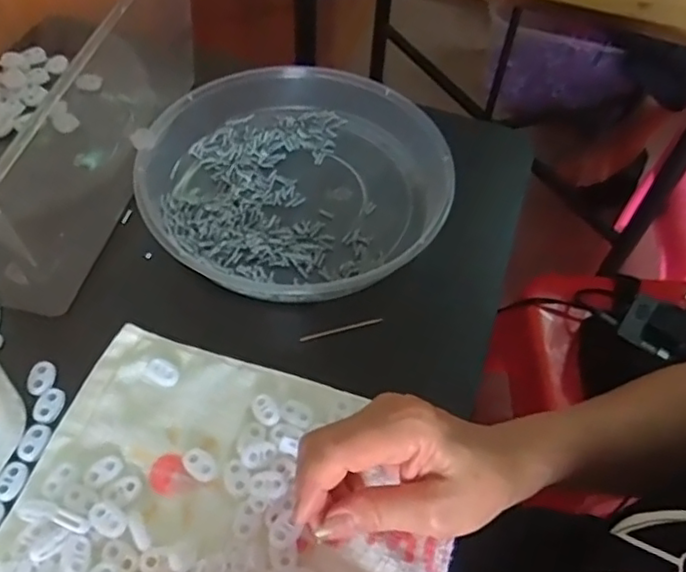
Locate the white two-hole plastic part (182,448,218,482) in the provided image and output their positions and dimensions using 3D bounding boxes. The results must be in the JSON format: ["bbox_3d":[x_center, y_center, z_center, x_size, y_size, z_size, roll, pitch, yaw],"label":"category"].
[{"bbox_3d":[-0.084,0.104,0.369,0.023,0.004,0.014,37,59,21],"label":"white two-hole plastic part"}]

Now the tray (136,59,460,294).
[{"bbox_3d":[-0.036,-0.088,0.486,0.230,0.037,0.210,2,54,-3],"label":"tray"}]

